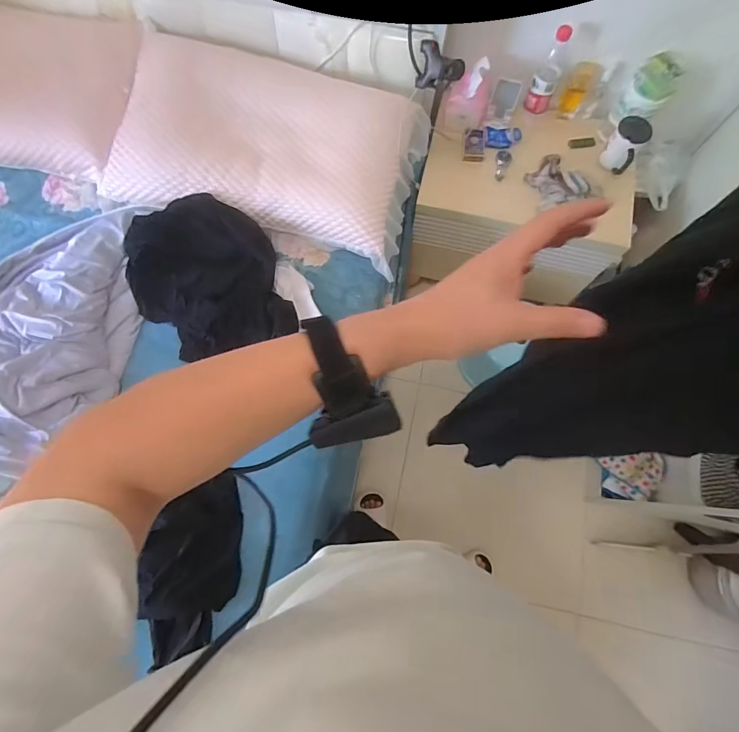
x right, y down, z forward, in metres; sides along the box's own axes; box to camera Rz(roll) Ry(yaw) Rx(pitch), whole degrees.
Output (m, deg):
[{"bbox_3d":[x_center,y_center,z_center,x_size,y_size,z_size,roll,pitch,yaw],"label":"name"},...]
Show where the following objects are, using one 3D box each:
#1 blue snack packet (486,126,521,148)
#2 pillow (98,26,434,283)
[{"bbox_3d":[0.372,-0.640,1.147,0.096,0.020,0.065,4,75,1],"label":"blue snack packet"},{"bbox_3d":[-0.246,-0.545,1.039,0.731,0.163,0.425,15,75,3],"label":"pillow"}]

